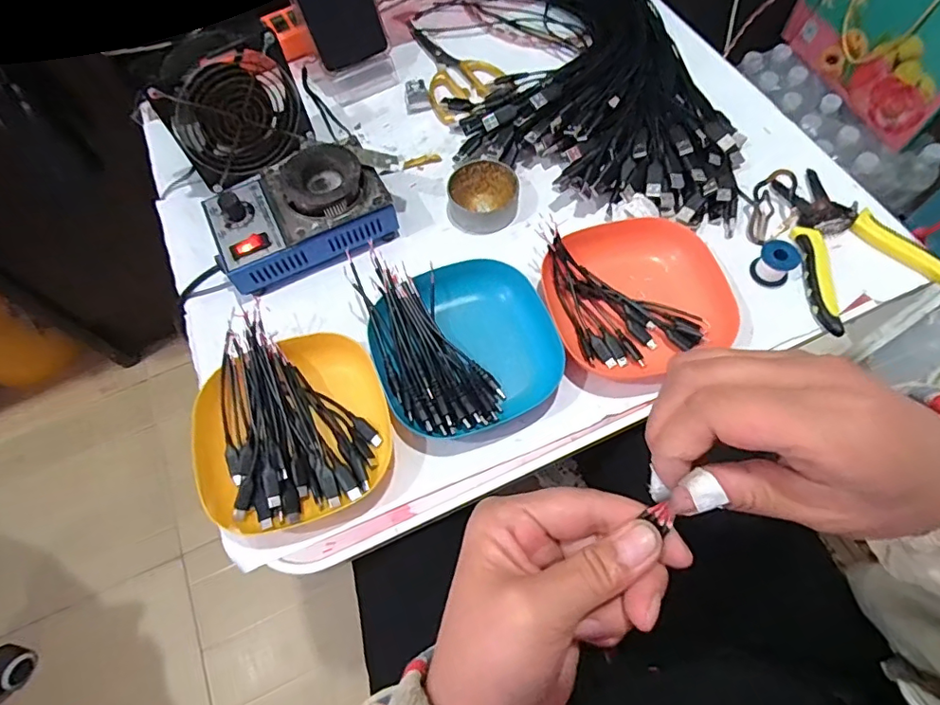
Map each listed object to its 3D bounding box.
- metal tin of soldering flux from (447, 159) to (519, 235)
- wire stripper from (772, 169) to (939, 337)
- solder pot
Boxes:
[{"bbox_3d":[0.012,-0.145,0.491,0.063,0.023,0.065,-1,65,2],"label":"metal tin of soldering flux"},{"bbox_3d":[0.324,-0.095,0.452,0.114,0.015,0.153,-12,65,-2],"label":"wire stripper"},{"bbox_3d":[-0.150,-0.125,0.470,0.152,0.061,0.101,-23,66,-7],"label":"solder pot"}]

